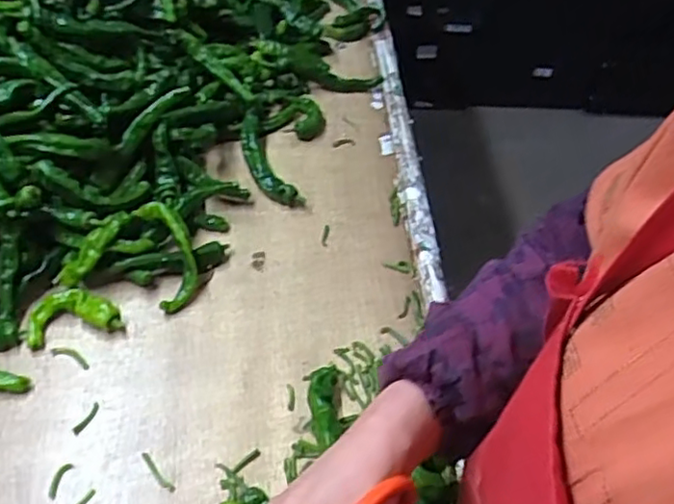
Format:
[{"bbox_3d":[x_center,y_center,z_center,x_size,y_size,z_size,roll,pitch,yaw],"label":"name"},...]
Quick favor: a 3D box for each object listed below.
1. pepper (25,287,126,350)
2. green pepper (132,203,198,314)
[{"bbox_3d":[-0.257,0.059,0.633,0.086,0.021,0.053,-13,51,-14],"label":"pepper"},{"bbox_3d":[-0.169,0.002,0.659,0.045,0.029,0.112,-16,83,-16],"label":"green pepper"}]

